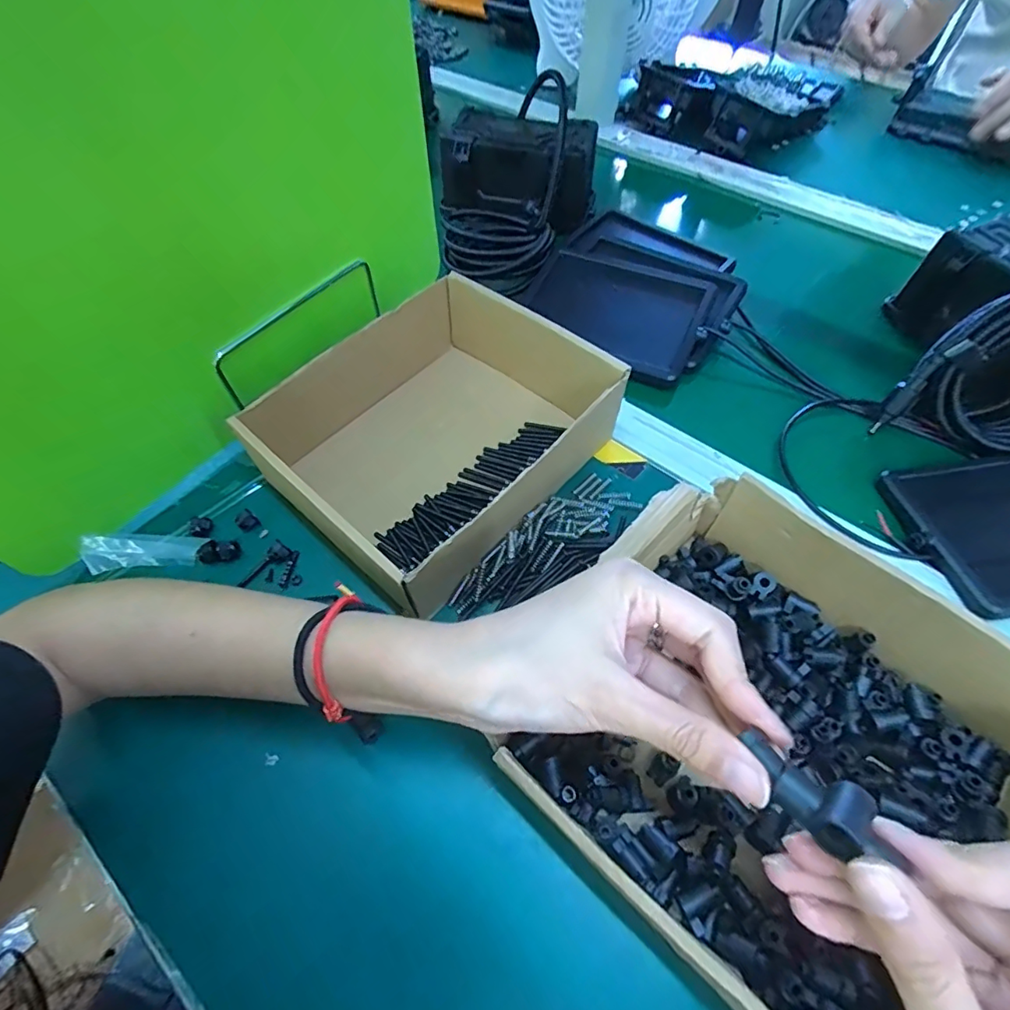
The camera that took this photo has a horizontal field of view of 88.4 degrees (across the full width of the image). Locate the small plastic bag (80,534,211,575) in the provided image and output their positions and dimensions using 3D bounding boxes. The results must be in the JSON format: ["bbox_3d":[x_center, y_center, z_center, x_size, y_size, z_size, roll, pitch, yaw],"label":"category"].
[{"bbox_3d":[-0.250,0.032,0.360,0.083,0.011,0.026,-3,56,-2],"label":"small plastic bag"}]

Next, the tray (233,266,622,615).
[{"bbox_3d":[-0.039,-0.064,0.373,0.178,0.064,0.228,37,63,22],"label":"tray"}]

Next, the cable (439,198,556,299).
[{"bbox_3d":[-0.015,-0.268,0.530,0.090,0.034,0.125,-35,63,-21],"label":"cable"}]

